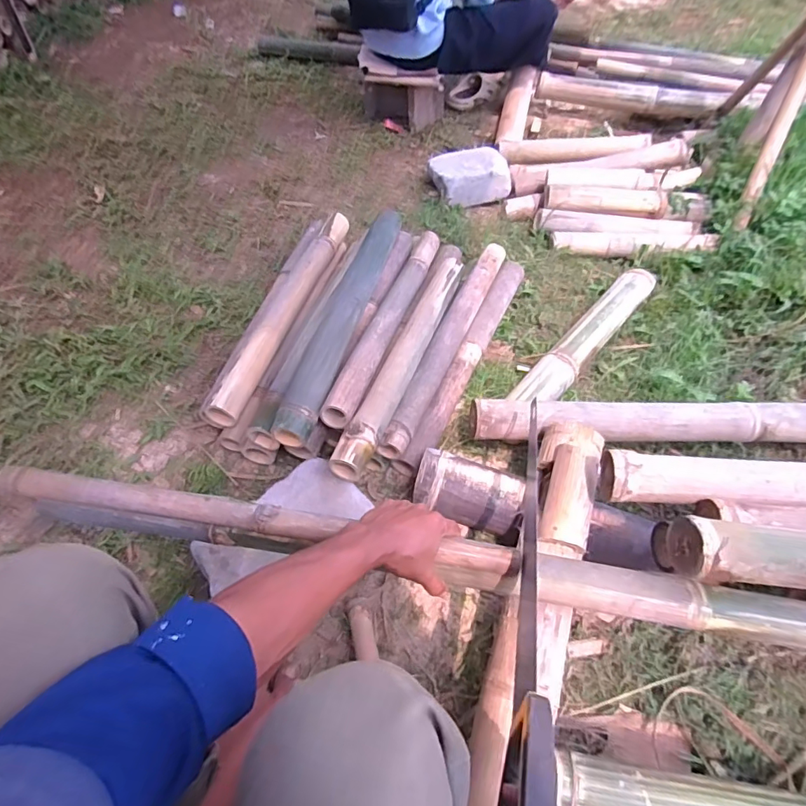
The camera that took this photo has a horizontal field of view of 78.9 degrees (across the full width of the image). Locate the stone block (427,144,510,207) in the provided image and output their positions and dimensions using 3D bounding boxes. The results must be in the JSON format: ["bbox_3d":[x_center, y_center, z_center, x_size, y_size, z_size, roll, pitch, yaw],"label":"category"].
[{"bbox_3d":[0.198,-0.663,1.441,0.212,0.104,0.154,-10,52,-14],"label":"stone block"}]

